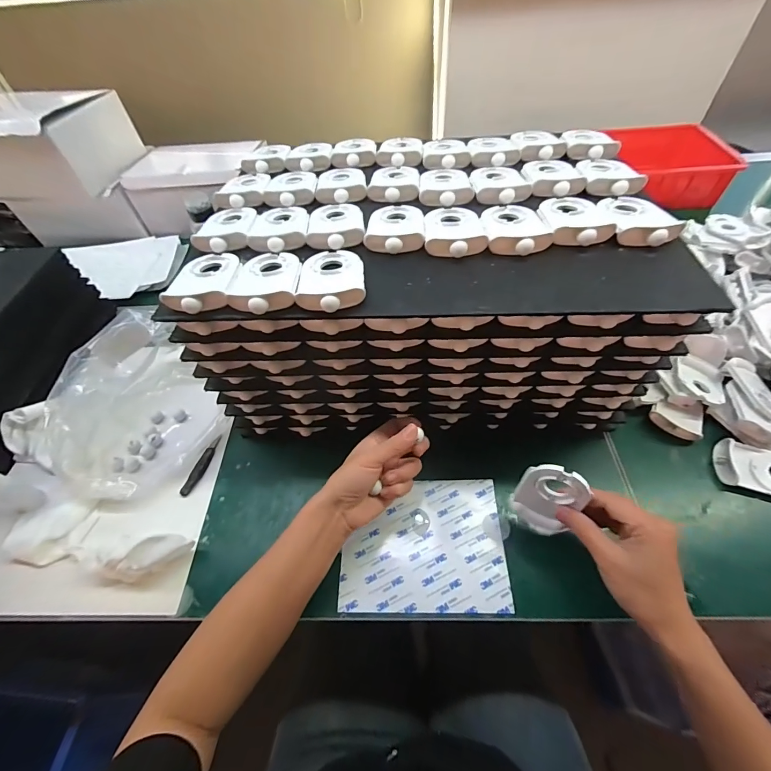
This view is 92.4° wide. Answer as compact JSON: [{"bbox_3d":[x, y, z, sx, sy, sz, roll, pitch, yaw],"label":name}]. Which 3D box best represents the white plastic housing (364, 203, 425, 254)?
[{"bbox_3d":[0.011,-0.168,0.381,0.058,0.013,0.091,3,53,6],"label":"white plastic housing"}]

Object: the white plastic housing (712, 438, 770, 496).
[{"bbox_3d":[0.434,0.098,0.427,0.086,0.016,0.063,13,55,14],"label":"white plastic housing"}]

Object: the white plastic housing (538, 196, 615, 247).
[{"bbox_3d":[0.187,-0.168,0.368,0.058,0.016,0.083,1,53,5],"label":"white plastic housing"}]

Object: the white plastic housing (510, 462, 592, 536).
[{"bbox_3d":[0.156,0.111,0.358,0.055,0.092,0.007,24,42,20],"label":"white plastic housing"}]

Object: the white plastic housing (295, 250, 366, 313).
[{"bbox_3d":[-0.048,-0.097,0.336,0.057,0.016,0.087,0,47,-3],"label":"white plastic housing"}]

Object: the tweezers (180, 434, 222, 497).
[{"bbox_3d":[-0.235,0.102,0.475,0.011,0.010,0.084,12,55,12],"label":"tweezers"}]

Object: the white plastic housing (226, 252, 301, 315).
[{"bbox_3d":[-0.108,-0.100,0.337,0.059,0.015,0.089,-5,53,0],"label":"white plastic housing"}]

